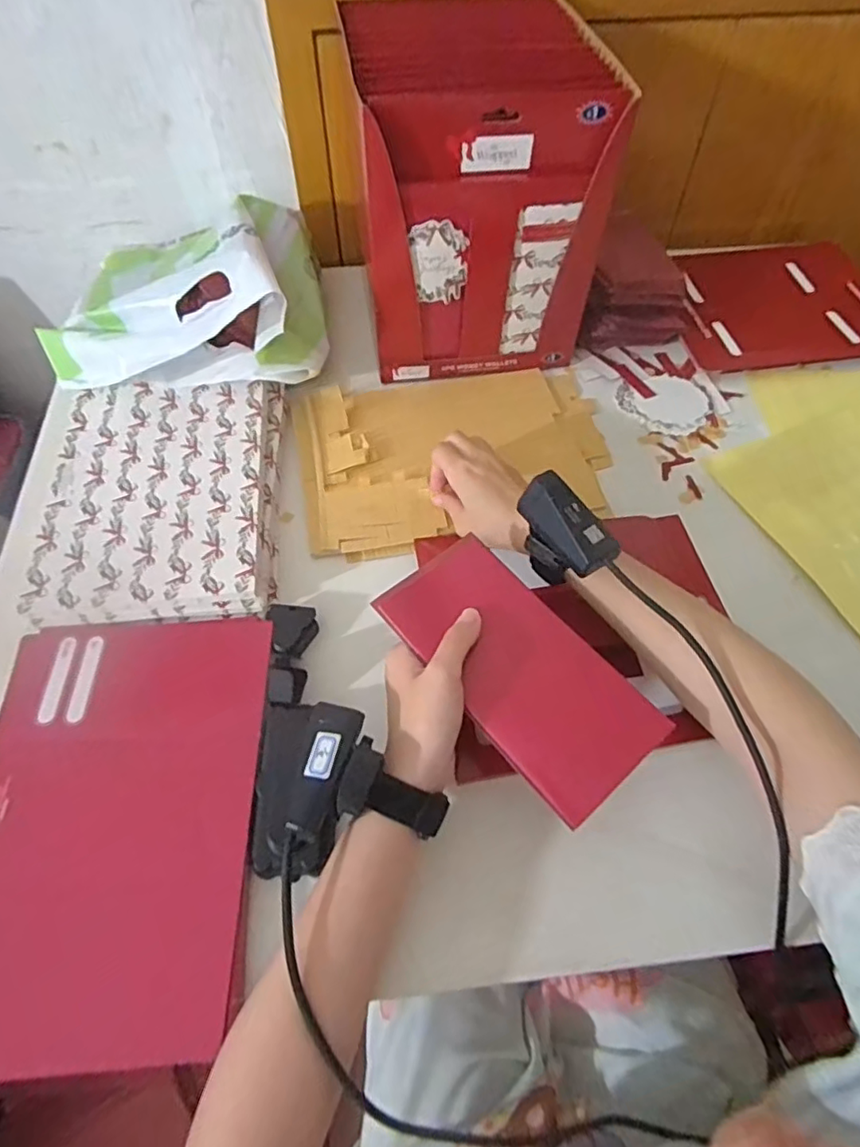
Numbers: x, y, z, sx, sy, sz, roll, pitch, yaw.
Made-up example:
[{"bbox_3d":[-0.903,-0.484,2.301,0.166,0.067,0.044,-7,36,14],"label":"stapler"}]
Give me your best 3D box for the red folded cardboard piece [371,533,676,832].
[{"bbox_3d":[0.055,0.056,0.370,0.086,0.011,0.175,-35,69,-21],"label":"red folded cardboard piece"}]

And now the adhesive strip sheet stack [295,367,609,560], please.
[{"bbox_3d":[0.024,-0.116,0.557,0.281,0.018,0.200,-10,56,-6],"label":"adhesive strip sheet stack"}]

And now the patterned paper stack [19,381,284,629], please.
[{"bbox_3d":[-0.226,-0.073,0.514,0.177,0.030,0.238,-5,56,-3],"label":"patterned paper stack"}]

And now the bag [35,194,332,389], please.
[{"bbox_3d":[-0.228,-0.279,0.580,0.247,0.100,0.253,0,56,0],"label":"bag"}]

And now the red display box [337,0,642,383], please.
[{"bbox_3d":[0.040,-0.361,0.566,0.204,0.265,0.208,-6,56,-3],"label":"red display box"}]

